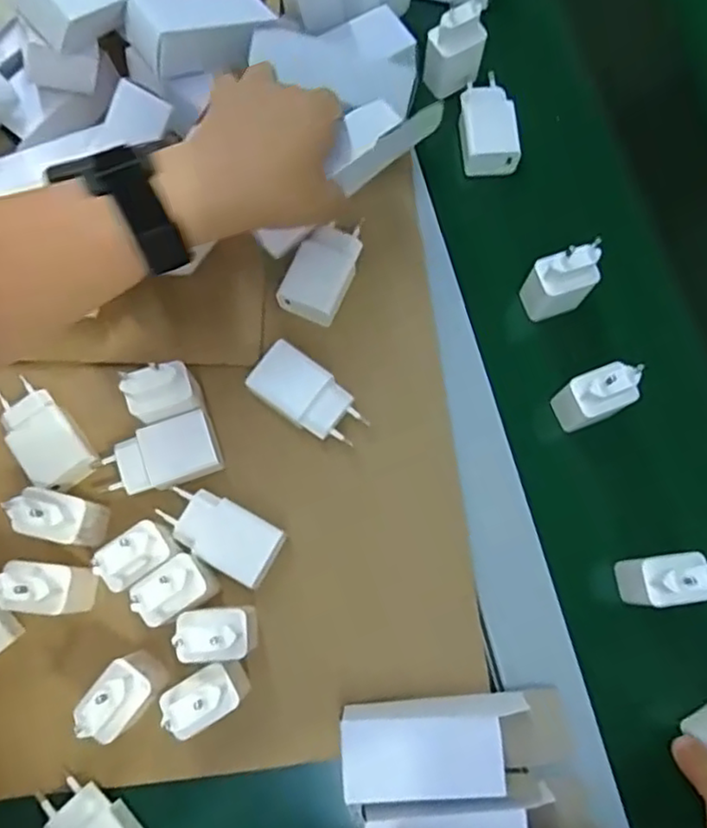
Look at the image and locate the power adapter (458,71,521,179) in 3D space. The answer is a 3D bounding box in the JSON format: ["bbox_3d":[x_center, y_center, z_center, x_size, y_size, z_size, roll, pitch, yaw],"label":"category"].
[{"bbox_3d":[0.100,-0.221,0.500,0.042,0.026,0.072,-6,76,-2],"label":"power adapter"}]

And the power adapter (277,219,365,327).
[{"bbox_3d":[-0.020,-0.100,0.453,0.040,0.020,0.067,22,76,5],"label":"power adapter"}]

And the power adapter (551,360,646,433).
[{"bbox_3d":[0.158,-0.012,0.423,0.033,0.070,0.030,-24,77,-6],"label":"power adapter"}]

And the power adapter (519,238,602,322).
[{"bbox_3d":[0.142,-0.092,0.446,0.039,0.067,0.027,-12,76,-4],"label":"power adapter"}]

